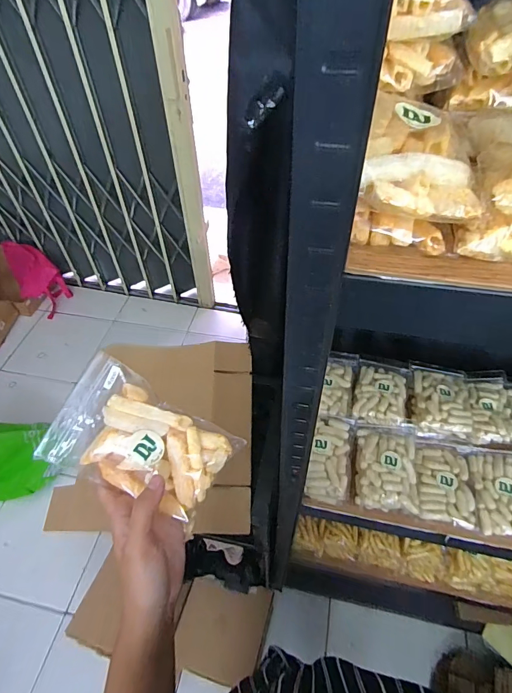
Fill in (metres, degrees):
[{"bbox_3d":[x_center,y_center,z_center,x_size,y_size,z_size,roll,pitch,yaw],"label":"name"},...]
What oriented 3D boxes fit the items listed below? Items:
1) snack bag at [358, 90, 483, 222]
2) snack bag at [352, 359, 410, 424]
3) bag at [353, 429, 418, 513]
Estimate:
[{"bbox_3d":[0.091,-0.112,0.226,0.063,0.033,0.085,1,50,3],"label":"snack bag"},{"bbox_3d":[0.213,0.076,0.659,0.084,0.023,0.130,13,52,12],"label":"snack bag"},{"bbox_3d":[0.194,0.180,0.577,0.087,0.040,0.126,6,51,7],"label":"bag"}]

